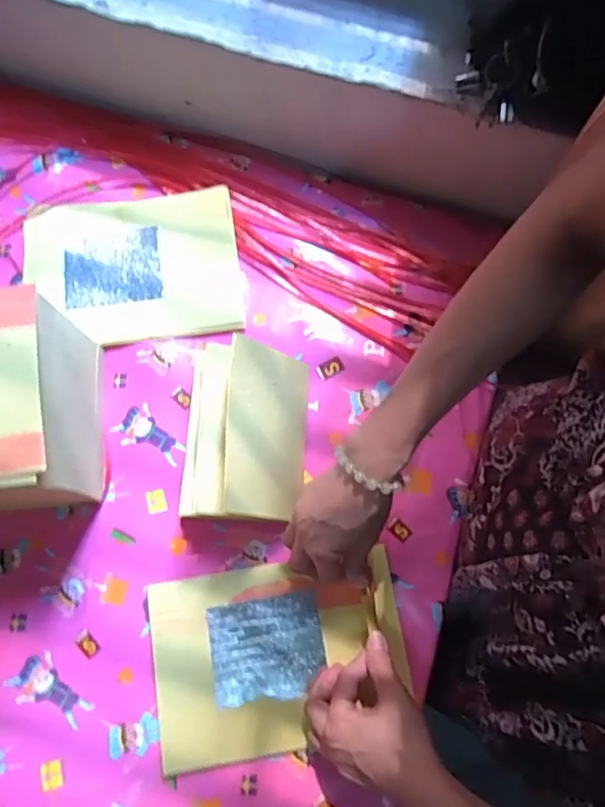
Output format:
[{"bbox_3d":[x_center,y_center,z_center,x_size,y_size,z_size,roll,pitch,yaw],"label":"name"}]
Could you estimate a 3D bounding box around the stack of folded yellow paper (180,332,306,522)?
[{"bbox_3d":[-0.054,0.027,0.536,0.108,0.088,0.162,4,75,2],"label":"stack of folded yellow paper"}]

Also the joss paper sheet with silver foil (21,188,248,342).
[{"bbox_3d":[-0.190,-0.153,0.624,0.235,0.011,0.175,-7,75,-1],"label":"joss paper sheet with silver foil"}]

